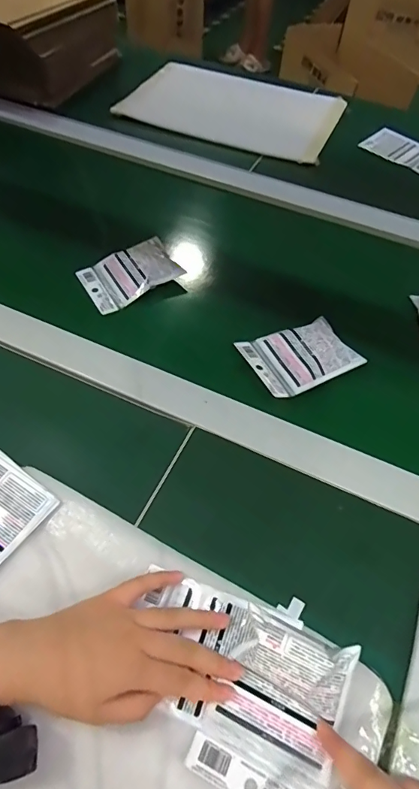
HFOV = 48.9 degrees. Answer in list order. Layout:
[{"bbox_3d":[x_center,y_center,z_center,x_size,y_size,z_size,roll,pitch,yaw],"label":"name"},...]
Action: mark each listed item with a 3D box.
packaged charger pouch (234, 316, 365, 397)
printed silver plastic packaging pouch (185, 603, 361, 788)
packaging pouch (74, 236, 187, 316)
[{"bbox_3d":[0.109,-0.052,0.565,0.127,0.026,0.094,-24,60,-17],"label":"packaged charger pouch"},{"bbox_3d":[0.050,0.233,0.337,0.092,0.052,0.111,21,50,12],"label":"printed silver plastic packaging pouch"},{"bbox_3d":[-0.113,-0.175,0.652,0.130,0.046,0.089,-26,60,-18],"label":"packaging pouch"}]

